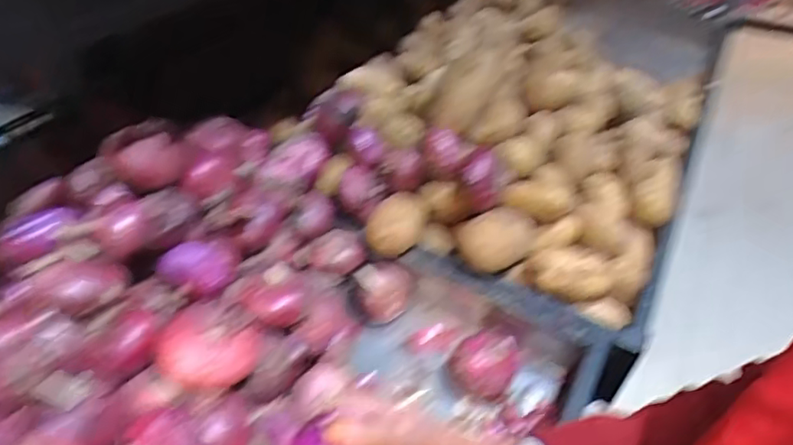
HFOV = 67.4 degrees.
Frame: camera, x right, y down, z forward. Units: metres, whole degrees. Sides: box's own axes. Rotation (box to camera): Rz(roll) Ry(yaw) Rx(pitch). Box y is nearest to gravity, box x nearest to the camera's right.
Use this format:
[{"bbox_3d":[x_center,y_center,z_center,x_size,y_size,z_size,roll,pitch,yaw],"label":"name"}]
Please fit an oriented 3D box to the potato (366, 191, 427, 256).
[{"bbox_3d":[0.000,0.008,0.799,0.078,0.071,0.081,-2,39,-3],"label":"potato"}]

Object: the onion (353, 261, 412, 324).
[{"bbox_3d":[-0.018,0.090,0.788,0.074,0.056,0.059,-8,39,-11],"label":"onion"}]

